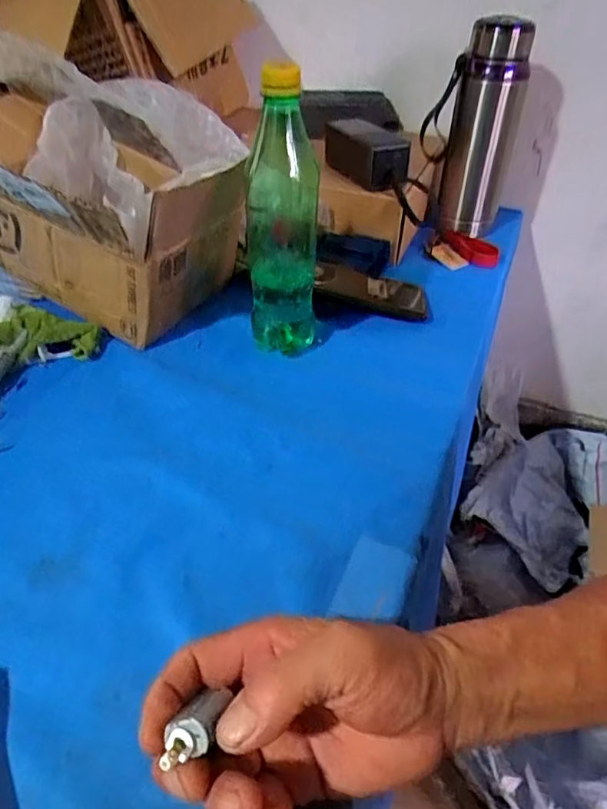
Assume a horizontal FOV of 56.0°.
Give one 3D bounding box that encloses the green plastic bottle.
[{"bbox_3d":[-0.018,-0.160,0.502,0.060,0.237,0.077,1,41,-2],"label":"green plastic bottle"}]

